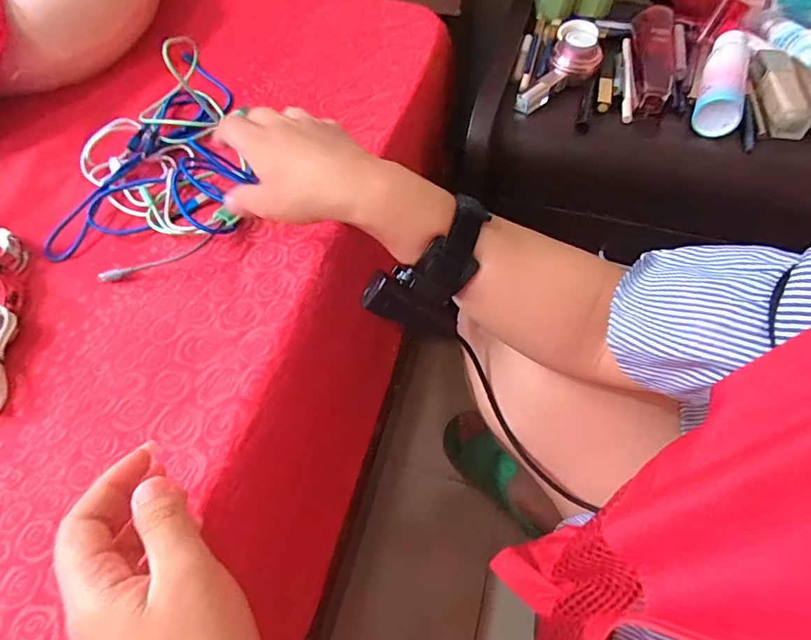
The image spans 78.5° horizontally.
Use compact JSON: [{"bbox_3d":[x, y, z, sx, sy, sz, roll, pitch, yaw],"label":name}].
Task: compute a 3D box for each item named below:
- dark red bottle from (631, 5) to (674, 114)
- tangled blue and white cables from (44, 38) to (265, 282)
[{"bbox_3d":[0.290,-0.313,0.579,0.045,0.045,0.185,13,58,8],"label":"dark red bottle"},{"bbox_3d":[-0.218,-0.177,0.479,0.160,0.043,0.316,3,57,4],"label":"tangled blue and white cables"}]

